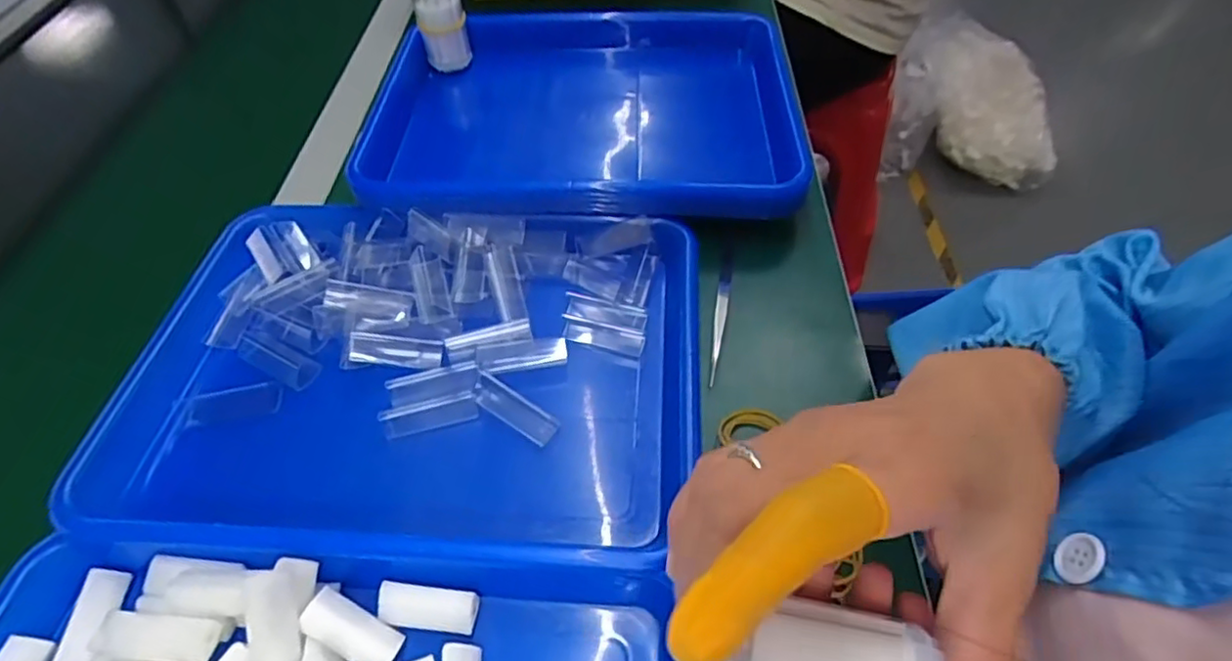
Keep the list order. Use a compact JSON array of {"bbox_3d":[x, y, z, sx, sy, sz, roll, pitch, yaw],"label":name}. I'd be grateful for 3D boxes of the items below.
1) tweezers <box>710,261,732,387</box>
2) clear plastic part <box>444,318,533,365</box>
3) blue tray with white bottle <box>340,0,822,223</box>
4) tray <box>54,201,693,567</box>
[{"bbox_3d":[0.071,-0.010,0.424,0.008,0.007,0.110,8,53,9],"label":"tweezers"},{"bbox_3d":[-0.078,0.008,0.390,0.053,0.007,0.020,-15,53,-9],"label":"clear plastic part"},{"bbox_3d":[-0.022,-0.173,0.528,0.333,0.068,0.251,0,52,3],"label":"blue tray with white bottle"},{"bbox_3d":[-0.124,0.015,0.382,0.341,0.034,0.240,2,53,5],"label":"tray"}]

